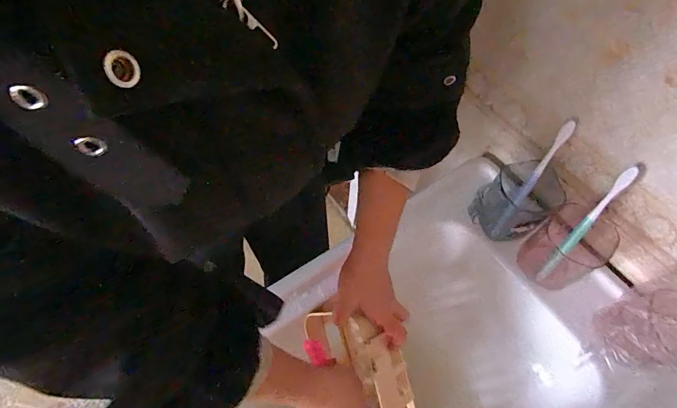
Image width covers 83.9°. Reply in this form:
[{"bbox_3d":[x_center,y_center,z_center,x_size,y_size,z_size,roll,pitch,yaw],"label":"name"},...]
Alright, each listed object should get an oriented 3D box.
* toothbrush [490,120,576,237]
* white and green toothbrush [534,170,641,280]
[{"bbox_3d":[0.258,-0.029,0.505,0.013,0.177,0.017,32,28,16],"label":"toothbrush"},{"bbox_3d":[0.302,0.028,0.464,0.012,0.169,0.016,35,28,17],"label":"white and green toothbrush"}]

